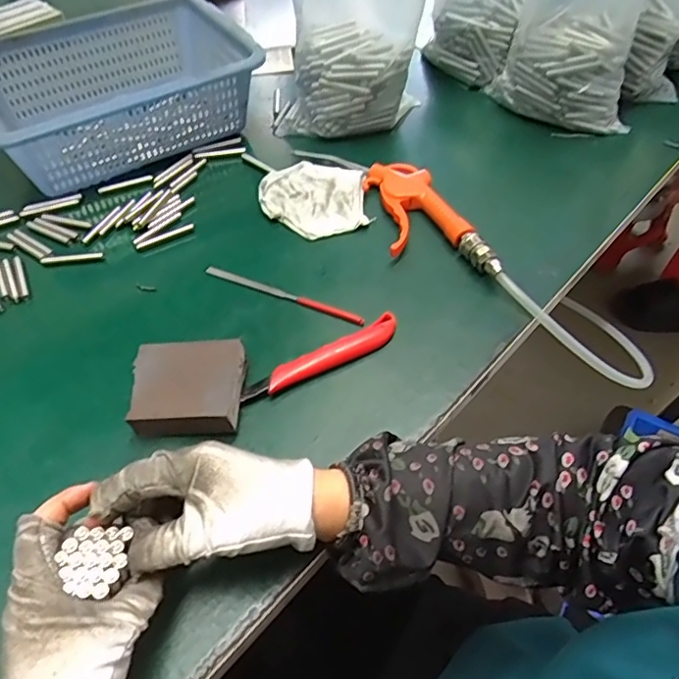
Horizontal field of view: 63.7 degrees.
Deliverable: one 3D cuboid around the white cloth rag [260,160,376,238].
[{"bbox_3d":[-0.027,-0.147,0.561,0.106,0.021,0.100,-7,52,-5],"label":"white cloth rag"}]

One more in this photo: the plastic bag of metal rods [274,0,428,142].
[{"bbox_3d":[0.014,-0.323,0.583,0.147,0.195,0.100,13,53,11],"label":"plastic bag of metal rods"}]

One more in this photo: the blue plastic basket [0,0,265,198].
[{"bbox_3d":[-0.262,-0.289,0.628,0.287,0.095,0.214,-24,55,-17],"label":"blue plastic basket"}]

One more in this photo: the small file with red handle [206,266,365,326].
[{"bbox_3d":[-0.050,-0.041,0.484,0.156,0.005,0.009,20,54,16],"label":"small file with red handle"}]

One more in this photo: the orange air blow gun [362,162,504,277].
[{"bbox_3d":[0.075,-0.113,0.523,0.075,0.026,0.177,-16,53,-11],"label":"orange air blow gun"}]

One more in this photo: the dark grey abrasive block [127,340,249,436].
[{"bbox_3d":[-0.113,0.039,0.410,0.079,0.030,0.073,0,51,1],"label":"dark grey abrasive block"}]

